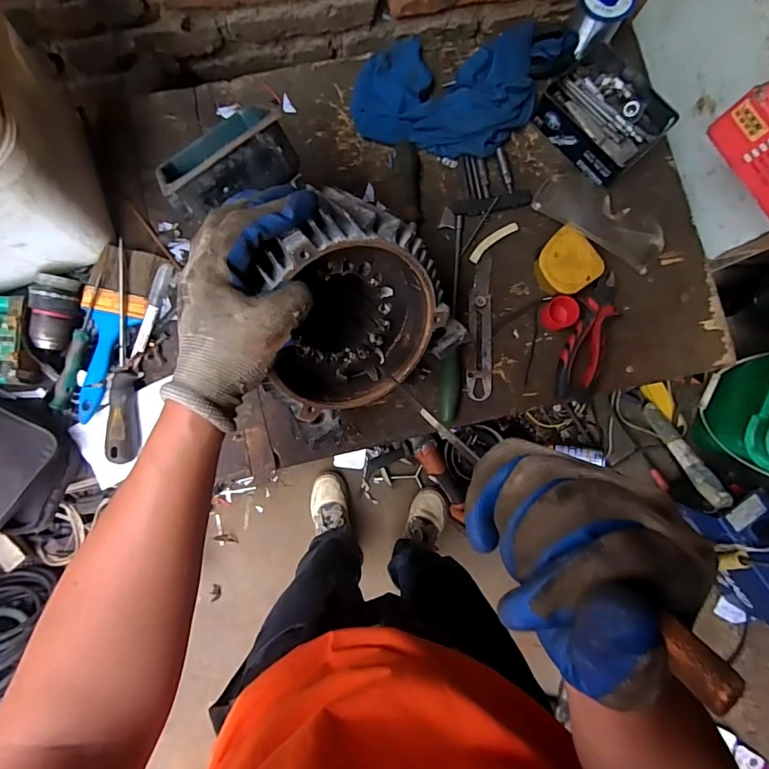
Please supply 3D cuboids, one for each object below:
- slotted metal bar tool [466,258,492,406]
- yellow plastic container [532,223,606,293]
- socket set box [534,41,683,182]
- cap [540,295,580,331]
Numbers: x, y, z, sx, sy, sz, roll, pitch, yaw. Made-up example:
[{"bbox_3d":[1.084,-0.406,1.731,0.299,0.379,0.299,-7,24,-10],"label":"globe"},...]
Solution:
[{"bbox_3d":[0.112,-0.065,0.535,0.030,0.008,0.164,3,85,-2],"label":"slotted metal bar tool"},{"bbox_3d":[0.205,-0.135,0.521,0.066,0.025,0.065,-43,88,-5],"label":"yellow plastic container"},{"bbox_3d":[0.244,-0.302,0.518,0.102,0.042,0.127,-41,88,-5],"label":"socket set box"},{"bbox_3d":[0.201,-0.081,0.528,0.036,0.026,0.035,0,85,-2],"label":"cap"}]

